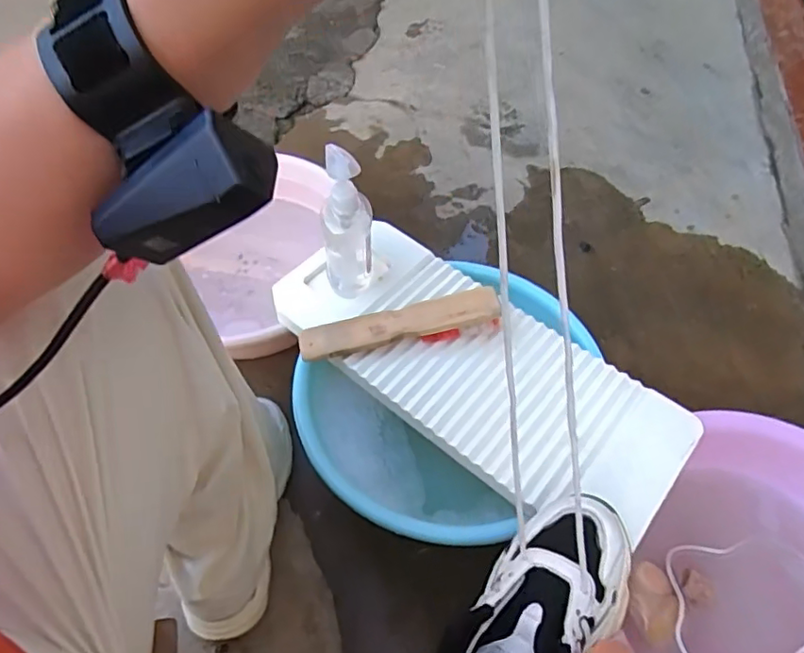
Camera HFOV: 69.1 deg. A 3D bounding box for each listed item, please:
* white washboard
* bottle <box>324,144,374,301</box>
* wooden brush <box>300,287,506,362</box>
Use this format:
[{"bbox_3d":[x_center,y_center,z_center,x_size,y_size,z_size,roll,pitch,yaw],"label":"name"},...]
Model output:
[{"bbox_3d":[0.071,0.035,0.618,0.443,0.030,0.182,34,62,23],"label":"white washboard"},{"bbox_3d":[-0.061,-0.106,0.622,0.052,0.174,0.051,-10,55,-8],"label":"bottle"},{"bbox_3d":[-0.004,-0.001,0.622,0.208,0.048,0.038,-8,55,-7],"label":"wooden brush"}]

